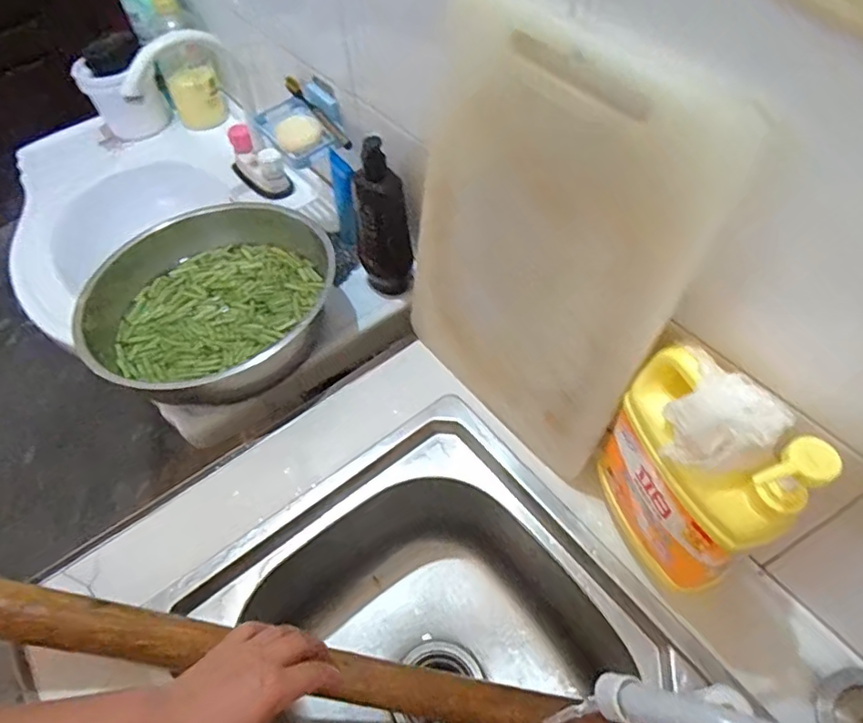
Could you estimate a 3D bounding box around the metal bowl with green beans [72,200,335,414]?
[{"bbox_3d":[-0.278,-0.071,0.719,0.312,0.097,0.310,-2,54,3],"label":"metal bowl with green beans"}]

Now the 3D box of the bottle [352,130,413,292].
[{"bbox_3d":[-0.064,-0.168,0.721,0.069,0.204,0.072,-13,54,-5],"label":"bottle"}]

